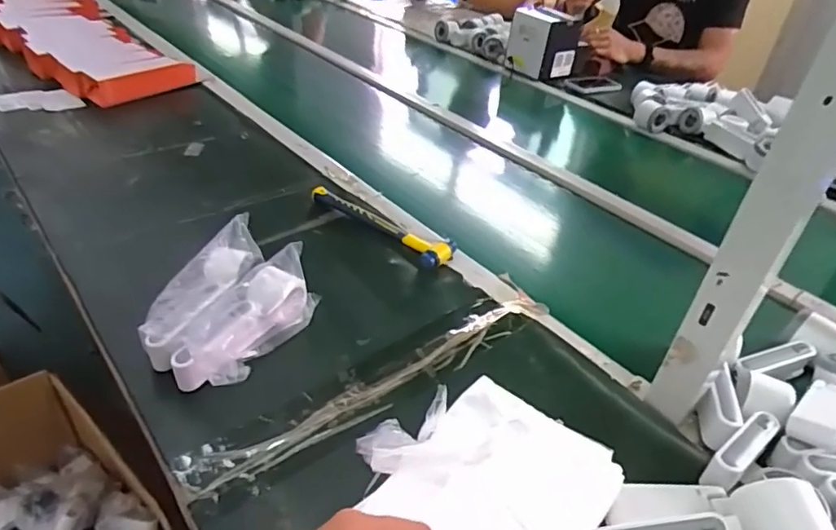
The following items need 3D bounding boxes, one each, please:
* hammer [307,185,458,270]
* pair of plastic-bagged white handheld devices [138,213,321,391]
[{"bbox_3d":[-0.055,-0.063,0.803,0.243,0.022,0.052,30,44,29],"label":"hammer"},{"bbox_3d":[-0.205,0.045,0.603,0.127,0.073,0.189,24,41,22],"label":"pair of plastic-bagged white handheld devices"}]

